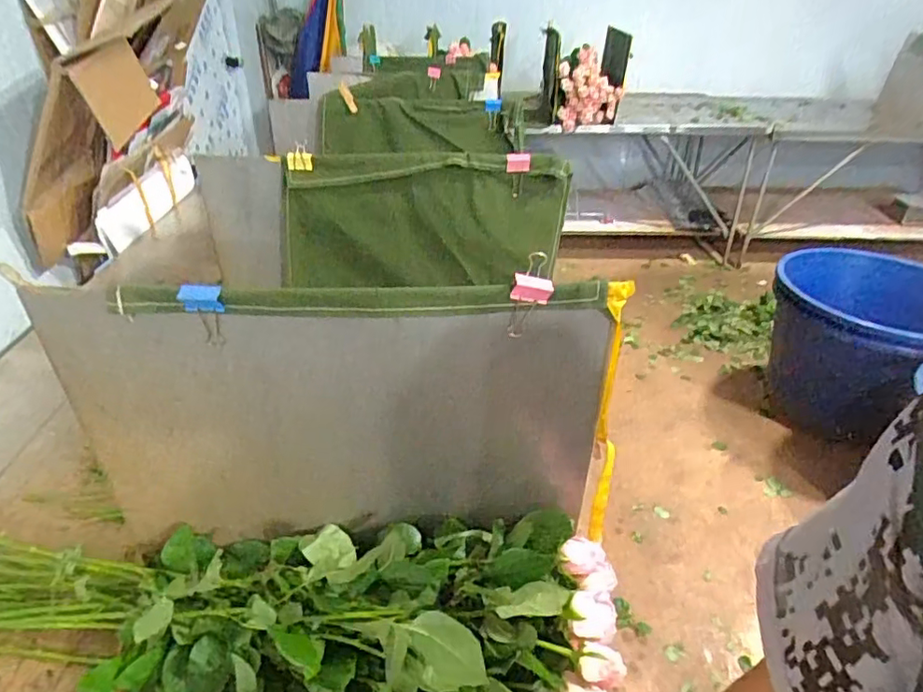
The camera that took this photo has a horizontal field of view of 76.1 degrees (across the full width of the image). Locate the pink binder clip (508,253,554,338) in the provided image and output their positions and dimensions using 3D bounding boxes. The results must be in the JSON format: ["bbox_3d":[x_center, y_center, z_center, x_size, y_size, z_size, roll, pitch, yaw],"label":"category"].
[{"bbox_3d":[0.058,-0.041,0.497,0.033,0.078,0.016,-6,33,-11],"label":"pink binder clip"}]

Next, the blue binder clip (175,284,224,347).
[{"bbox_3d":[-0.214,-0.025,0.493,0.033,0.058,0.011,-2,32,-4],"label":"blue binder clip"}]

